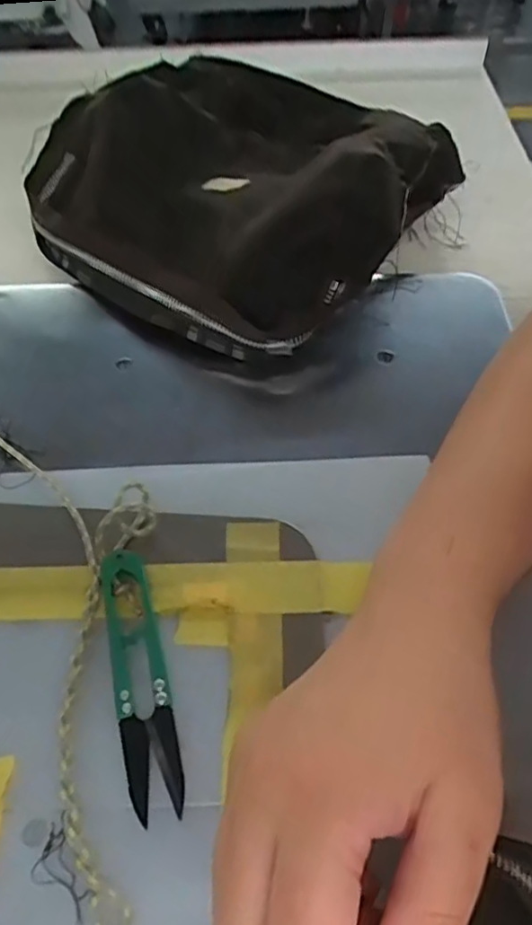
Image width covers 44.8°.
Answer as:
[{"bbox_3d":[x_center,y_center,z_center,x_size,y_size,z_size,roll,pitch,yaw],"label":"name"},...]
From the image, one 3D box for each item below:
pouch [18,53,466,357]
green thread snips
[{"bbox_3d":[-0.007,-0.190,0.420,0.228,0.080,0.246,32,62,21],"label":"pouch"},{"bbox_3d":[-0.052,0.085,0.261,0.021,0.010,0.104,-13,56,-7],"label":"green thread snips"}]

